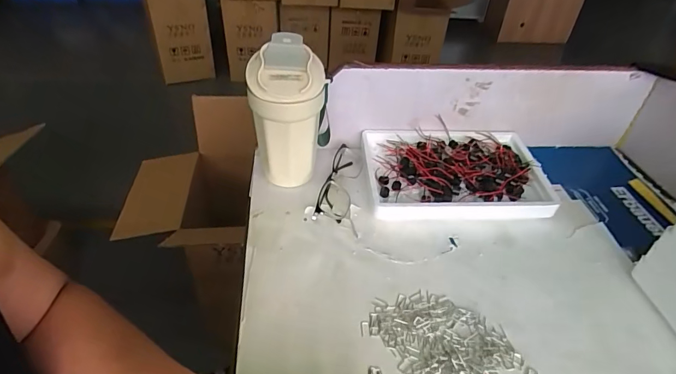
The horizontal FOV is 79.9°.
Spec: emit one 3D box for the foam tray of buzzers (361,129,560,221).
[{"bbox_3d":[0.161,-0.022,0.550,0.243,0.048,0.156,1,39,-3],"label":"foam tray of buzzers"}]

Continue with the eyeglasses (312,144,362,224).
[{"bbox_3d":[0.003,-0.003,0.534,0.041,0.026,0.141,9,40,7],"label":"eyeglasses"}]

